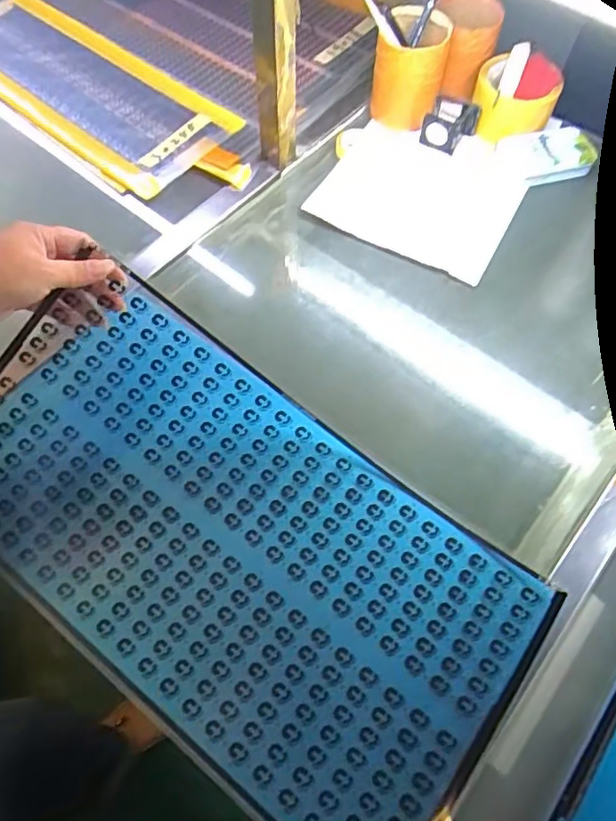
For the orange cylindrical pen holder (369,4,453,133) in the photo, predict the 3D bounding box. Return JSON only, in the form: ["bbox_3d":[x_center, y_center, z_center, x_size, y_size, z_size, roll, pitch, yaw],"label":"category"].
[{"bbox_3d":[0.119,-0.406,0.675,0.083,0.110,0.081,0,63,-1],"label":"orange cylindrical pen holder"}]

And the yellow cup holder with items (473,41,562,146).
[{"bbox_3d":[0.245,-0.370,0.675,0.098,0.080,0.087,20,64,9],"label":"yellow cup holder with items"}]

